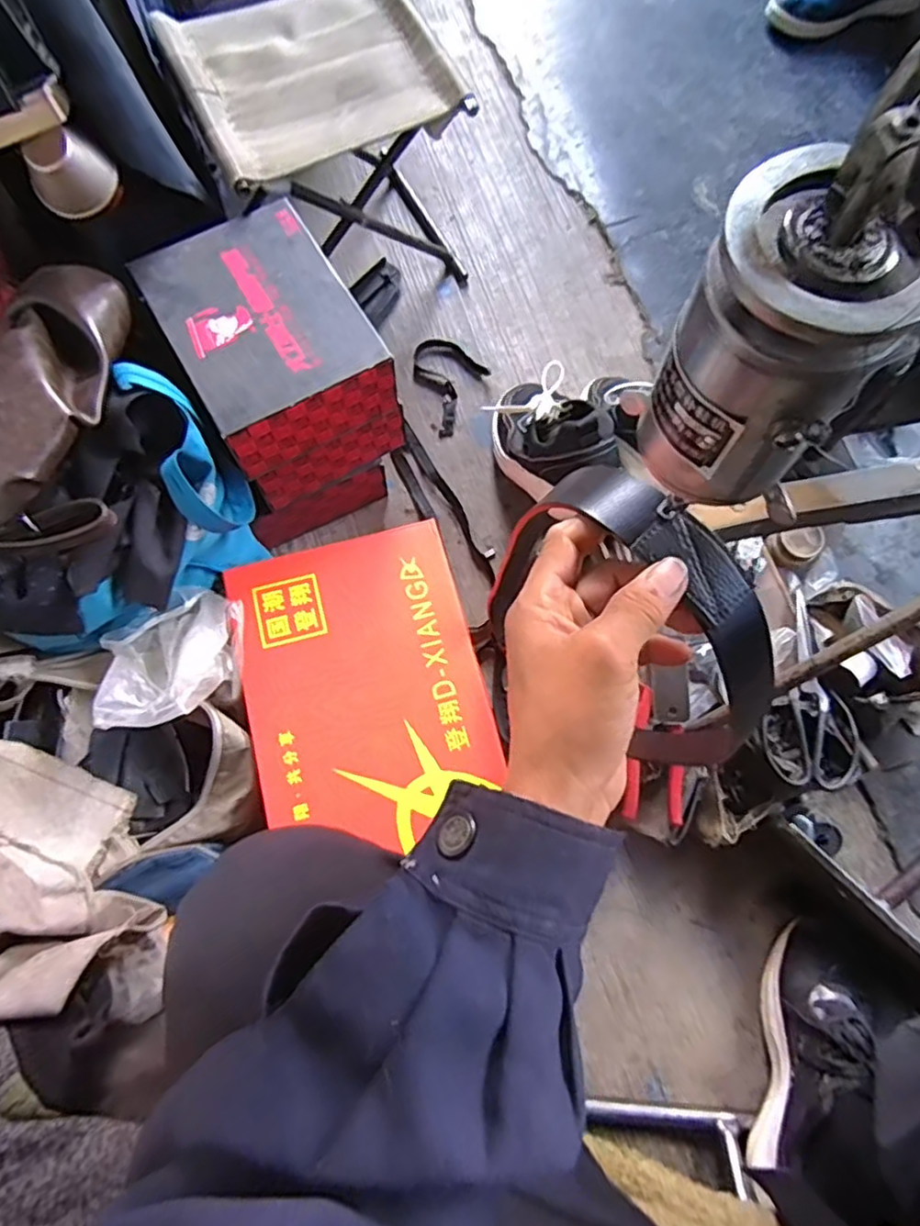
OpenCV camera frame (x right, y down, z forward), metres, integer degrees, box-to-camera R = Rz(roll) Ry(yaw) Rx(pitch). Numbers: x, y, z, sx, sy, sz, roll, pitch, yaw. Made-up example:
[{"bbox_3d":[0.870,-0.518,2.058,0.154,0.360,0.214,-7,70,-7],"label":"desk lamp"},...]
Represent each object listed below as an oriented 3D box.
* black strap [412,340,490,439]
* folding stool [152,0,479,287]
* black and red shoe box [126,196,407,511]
[{"bbox_3d":[-0.007,-0.296,0.842,0.087,0.015,0.125,-22,75,-6],"label":"black strap"},{"bbox_3d":[-0.150,-0.523,0.776,0.255,0.247,0.213,-26,75,-7],"label":"folding stool"},{"bbox_3d":[-0.185,-0.256,0.673,0.164,0.152,0.209,-30,76,-9],"label":"black and red shoe box"}]

